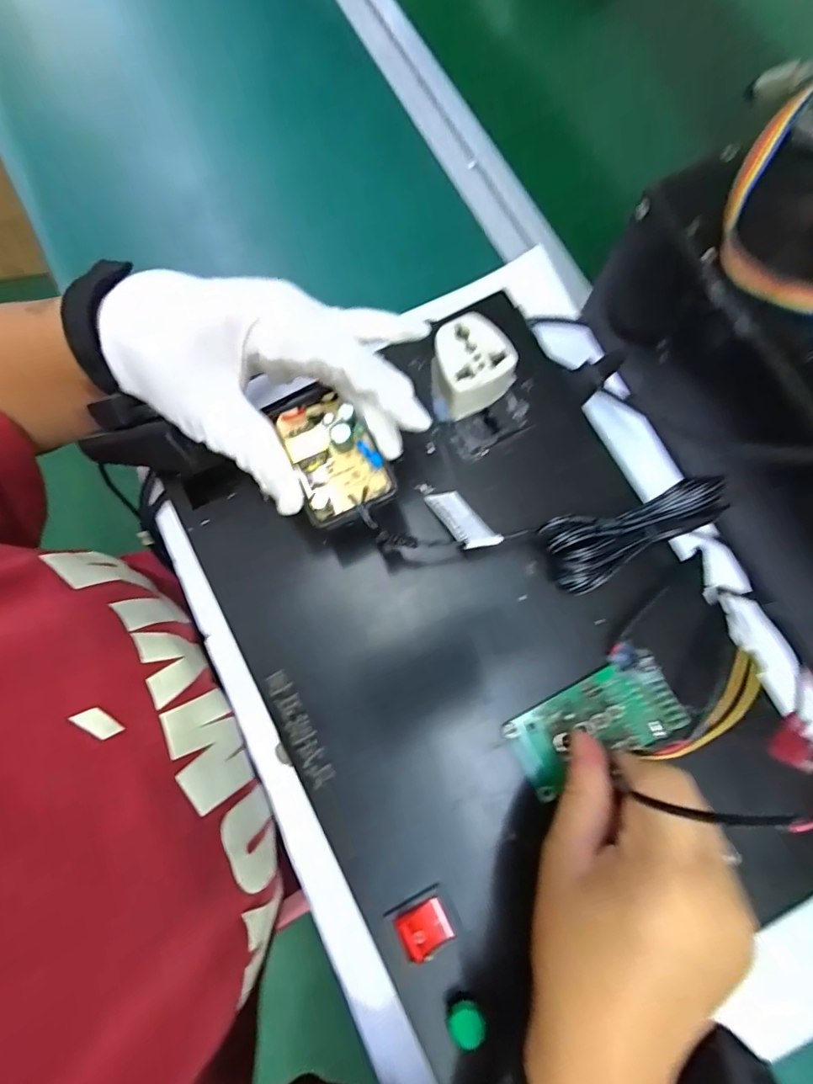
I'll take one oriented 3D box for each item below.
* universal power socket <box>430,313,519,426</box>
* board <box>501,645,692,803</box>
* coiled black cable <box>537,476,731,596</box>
[{"bbox_3d":[0.033,-0.093,0.274,0.044,0.037,0.038,-28,78,-8],"label":"universal power socket"},{"bbox_3d":[0.089,0.086,0.246,0.079,0.016,0.043,-28,78,2],"label":"board"},{"bbox_3d":[0.114,-0.007,0.254,0.091,0.021,0.035,-22,78,-7],"label":"coiled black cable"}]

